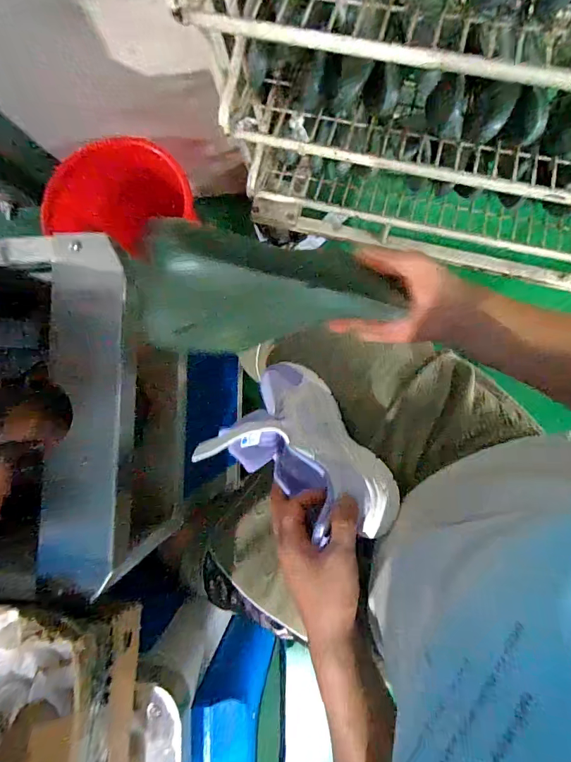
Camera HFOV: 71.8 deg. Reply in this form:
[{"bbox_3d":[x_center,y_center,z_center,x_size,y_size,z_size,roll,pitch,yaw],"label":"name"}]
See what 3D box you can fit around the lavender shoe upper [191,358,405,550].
[{"bbox_3d":[0.028,0.083,0.474,0.235,0.068,0.192,32,51,17],"label":"lavender shoe upper"}]

